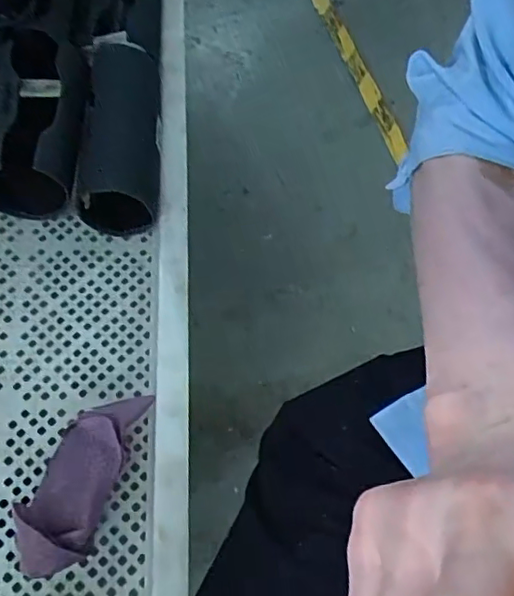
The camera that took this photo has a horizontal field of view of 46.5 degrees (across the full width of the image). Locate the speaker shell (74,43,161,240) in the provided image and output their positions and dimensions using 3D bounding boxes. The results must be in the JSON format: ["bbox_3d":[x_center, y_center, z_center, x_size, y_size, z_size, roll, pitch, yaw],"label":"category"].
[{"bbox_3d":[-0.125,-0.158,0.565,0.067,0.062,0.194,-2,64,-4],"label":"speaker shell"}]

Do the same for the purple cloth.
[{"bbox_3d":[-0.137,0.136,0.455,0.063,0.033,0.139,17,64,6],"label":"purple cloth"}]

